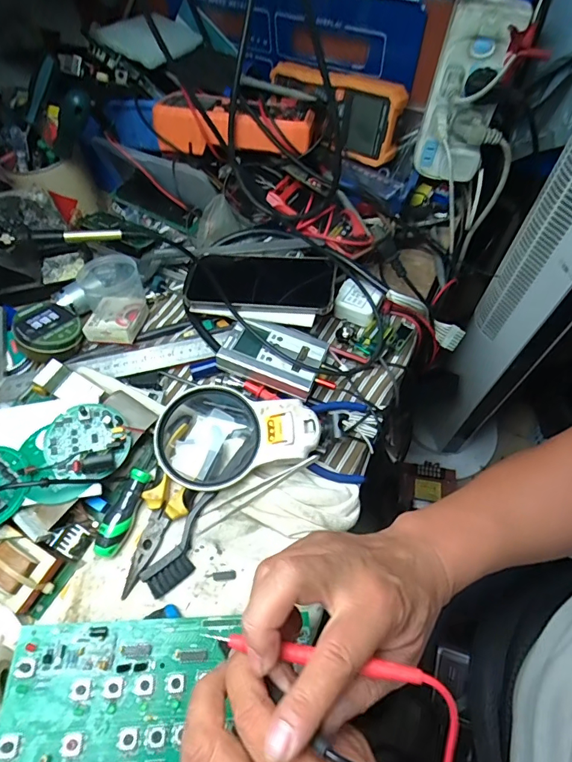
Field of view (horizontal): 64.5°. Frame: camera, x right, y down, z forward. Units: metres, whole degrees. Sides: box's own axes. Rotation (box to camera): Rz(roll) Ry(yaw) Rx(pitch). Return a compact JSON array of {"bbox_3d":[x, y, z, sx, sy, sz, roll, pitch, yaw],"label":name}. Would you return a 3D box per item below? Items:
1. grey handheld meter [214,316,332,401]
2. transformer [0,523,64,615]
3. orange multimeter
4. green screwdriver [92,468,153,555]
[{"bbox_3d":[-0.013,-0.028,0.482,0.102,0.024,0.067,20,62,11],"label":"grey handheld meter"},{"bbox_3d":[-0.225,0.158,0.379,0.058,0.033,0.049,25,63,14],"label":"transformer"},{"bbox_3d":[0.056,-0.340,0.565,0.176,0.090,0.045,23,63,13],"label":"orange multimeter"},{"bbox_3d":[-0.147,0.117,0.407,0.021,0.022,0.077,19,62,11],"label":"green screwdriver"}]

